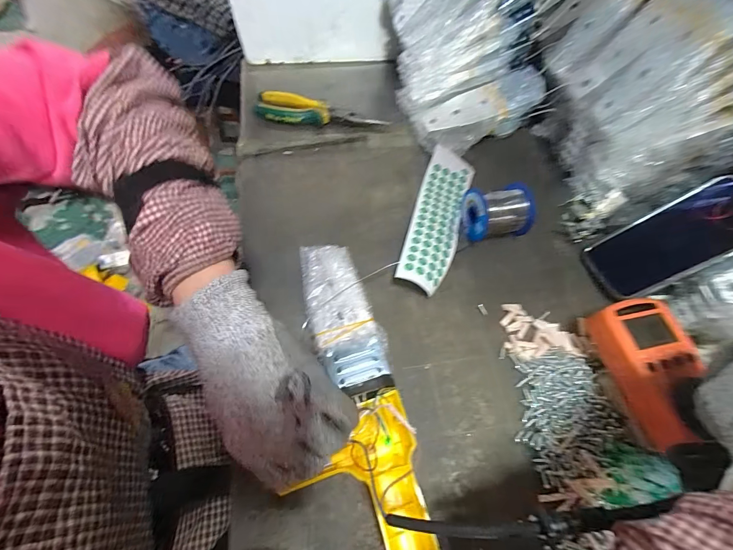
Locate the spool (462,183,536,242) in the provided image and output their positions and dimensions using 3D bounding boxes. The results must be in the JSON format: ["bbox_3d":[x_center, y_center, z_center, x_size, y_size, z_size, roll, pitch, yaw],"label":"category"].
[{"bbox_3d":[0.160,-0.074,0.395,0.079,0.054,0.057,-7,64,-6],"label":"spool"}]

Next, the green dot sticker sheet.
[{"bbox_3d":[0.090,-0.074,0.404,0.058,0.032,0.211,18,64,6],"label":"green dot sticker sheet"}]

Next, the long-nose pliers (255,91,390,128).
[{"bbox_3d":[-0.069,-0.251,0.490,0.192,0.019,0.047,3,64,-1],"label":"long-nose pliers"}]

